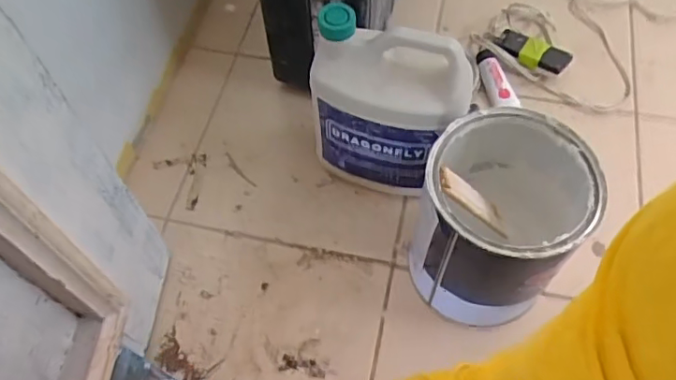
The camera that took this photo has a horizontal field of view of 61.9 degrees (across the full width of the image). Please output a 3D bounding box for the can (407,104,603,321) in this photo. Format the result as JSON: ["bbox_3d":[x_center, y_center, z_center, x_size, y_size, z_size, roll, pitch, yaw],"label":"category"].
[{"bbox_3d":[0.170,0.039,0.621,0.159,0.209,0.165,0,60,1],"label":"can"}]

